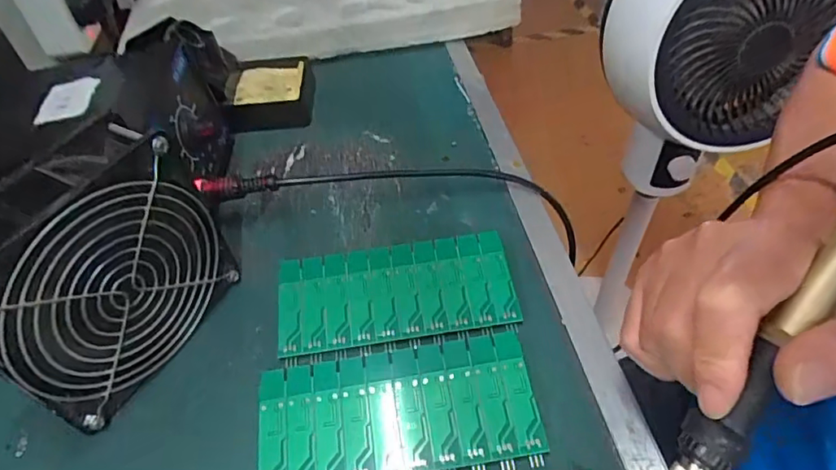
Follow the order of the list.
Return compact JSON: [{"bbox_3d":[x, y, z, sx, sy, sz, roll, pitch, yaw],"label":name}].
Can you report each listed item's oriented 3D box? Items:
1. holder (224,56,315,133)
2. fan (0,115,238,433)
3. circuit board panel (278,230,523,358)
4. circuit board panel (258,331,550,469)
[{"bbox_3d":[-0.124,-0.121,0.452,0.067,0.028,0.071,-8,49,-2],"label":"holder"},{"bbox_3d":[-0.159,0.022,0.269,0.047,0.119,0.123,23,54,23],"label":"fan"},{"bbox_3d":[-0.013,0.033,0.316,0.137,0.011,0.061,-8,48,-2],"label":"circuit board panel"},{"bbox_3d":[-0.010,0.087,0.267,0.137,0.006,0.071,-9,49,-3],"label":"circuit board panel"}]

